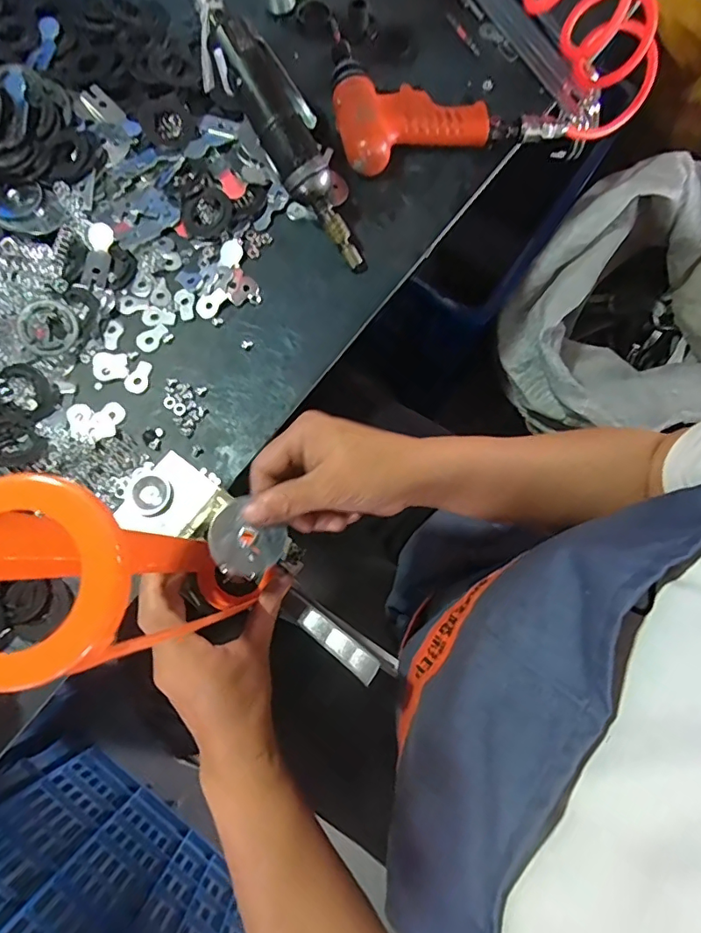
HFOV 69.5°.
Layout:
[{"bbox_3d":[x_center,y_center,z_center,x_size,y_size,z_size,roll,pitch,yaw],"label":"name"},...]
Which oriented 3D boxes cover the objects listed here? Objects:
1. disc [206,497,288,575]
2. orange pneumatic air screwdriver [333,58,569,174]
[{"bbox_3d":[-0.065,0.044,0.312,0.042,0.006,0.046,-41,80,-10],"label":"disc"},{"bbox_3d":[0.093,-0.347,0.486,0.215,0.039,0.109,-11,77,-4],"label":"orange pneumatic air screwdriver"}]

